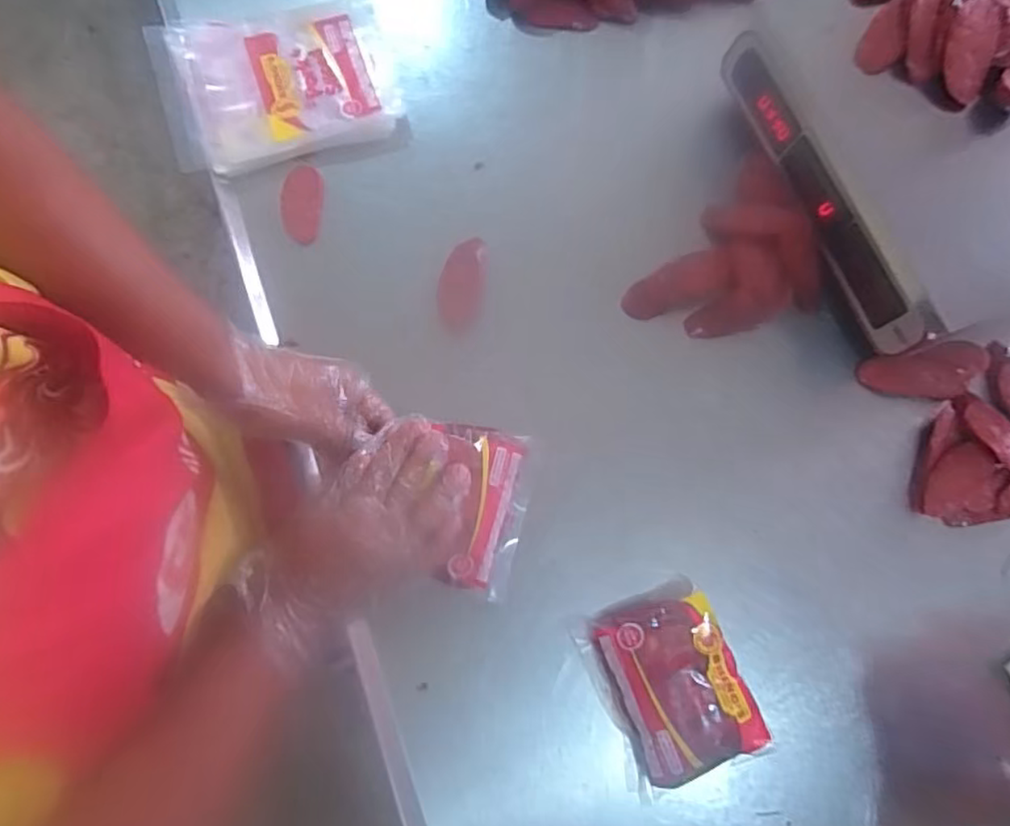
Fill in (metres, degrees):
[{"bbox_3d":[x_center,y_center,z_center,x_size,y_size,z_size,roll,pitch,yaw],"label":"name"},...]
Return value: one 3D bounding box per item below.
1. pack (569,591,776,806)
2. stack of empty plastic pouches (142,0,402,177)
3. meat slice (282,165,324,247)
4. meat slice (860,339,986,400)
[{"bbox_3d":[0.142,0.228,0.538,0.107,0.046,0.143,-21,79,-6],"label":"pack"},{"bbox_3d":[-0.235,-0.343,0.666,0.236,0.041,0.167,-13,78,-4],"label":"stack of empty plastic pouches"},{"bbox_3d":[-0.209,-0.215,0.661,0.041,0.004,0.076,5,91,-2],"label":"meat slice"},{"bbox_3d":[0.402,-0.039,0.616,0.114,0.017,0.049,-7,78,11],"label":"meat slice"}]

